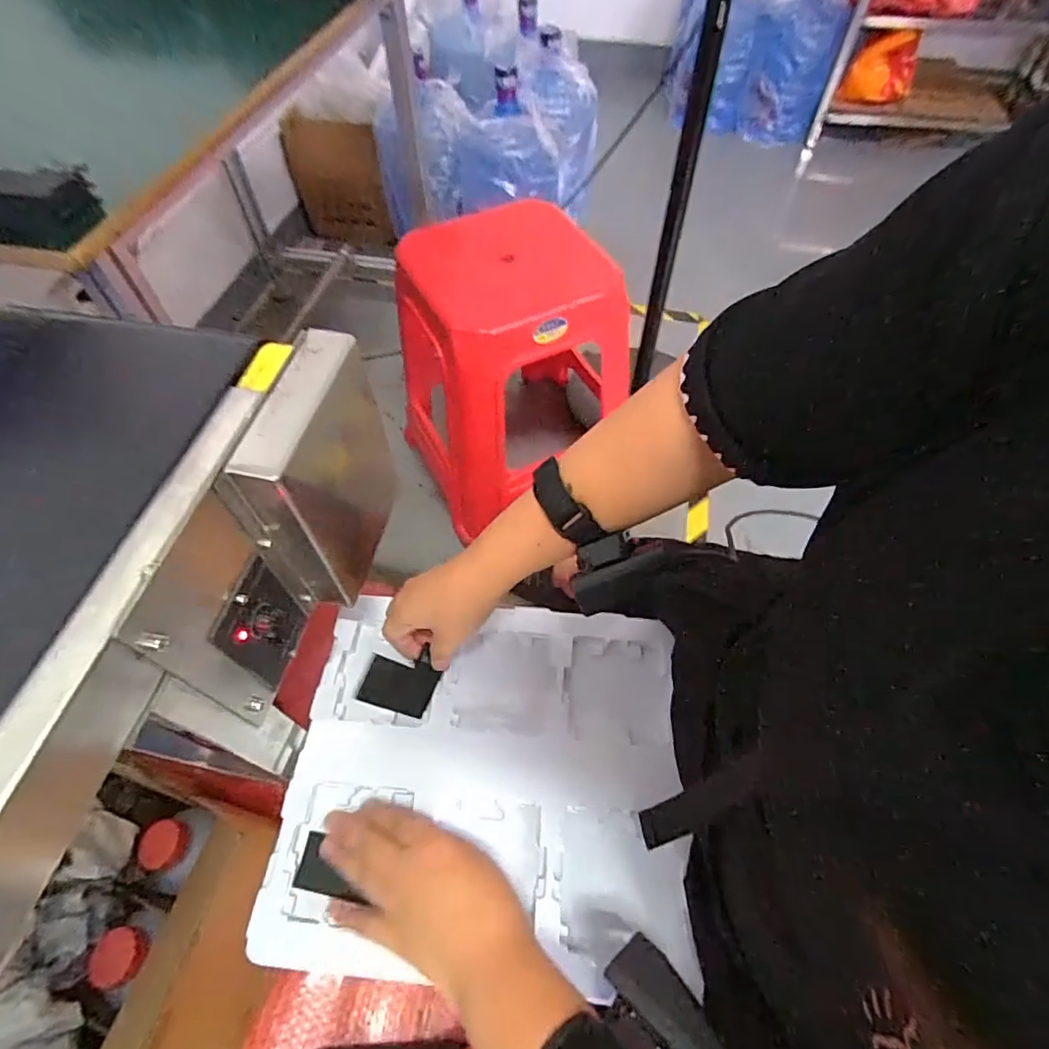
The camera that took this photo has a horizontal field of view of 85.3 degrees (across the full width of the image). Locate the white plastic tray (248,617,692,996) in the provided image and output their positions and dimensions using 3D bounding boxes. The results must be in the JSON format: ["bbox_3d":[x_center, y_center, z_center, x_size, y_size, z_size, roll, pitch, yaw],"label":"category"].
[{"bbox_3d":[-0.032,0.196,0.462,0.305,0.021,0.271,3,57,3],"label":"white plastic tray"}]

